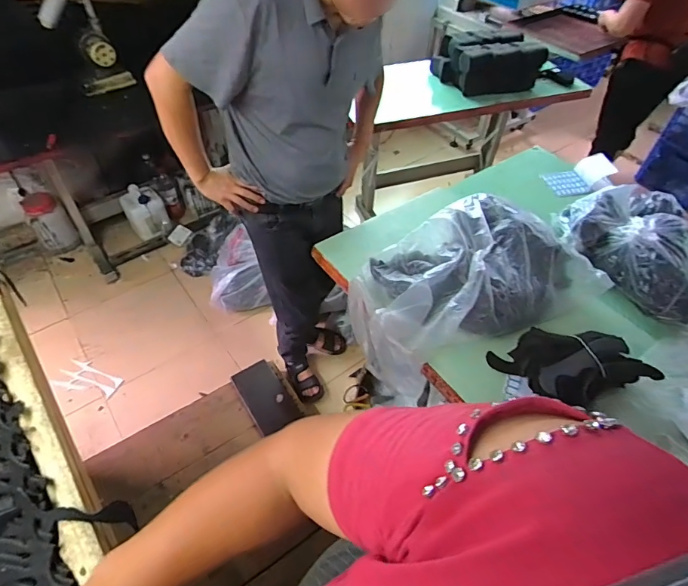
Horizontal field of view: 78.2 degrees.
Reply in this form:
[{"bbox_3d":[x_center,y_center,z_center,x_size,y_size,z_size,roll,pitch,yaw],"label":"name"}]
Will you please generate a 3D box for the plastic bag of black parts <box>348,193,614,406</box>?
[{"bbox_3d":[0.298,-0.018,1.079,0.582,0.197,0.413,-30,59,-20],"label":"plastic bag of black parts"}]

